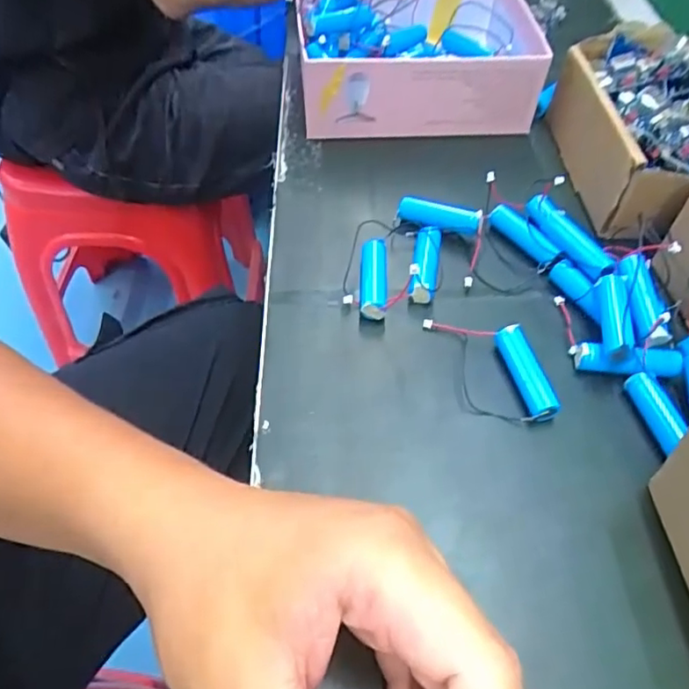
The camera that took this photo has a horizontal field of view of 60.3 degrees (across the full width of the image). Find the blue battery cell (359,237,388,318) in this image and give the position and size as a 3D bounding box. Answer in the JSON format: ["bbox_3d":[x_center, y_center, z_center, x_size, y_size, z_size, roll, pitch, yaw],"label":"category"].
[{"bbox_3d":[0.016,-0.036,0.330,0.015,0.015,0.049,2,53,1],"label":"blue battery cell"}]

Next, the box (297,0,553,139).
[{"bbox_3d":[0.050,-0.218,0.442,0.163,0.057,0.141,-5,53,-4],"label":"box"}]

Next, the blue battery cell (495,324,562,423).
[{"bbox_3d":[0.090,0.015,0.298,0.016,0.016,0.049,-11,53,-8],"label":"blue battery cell"}]

